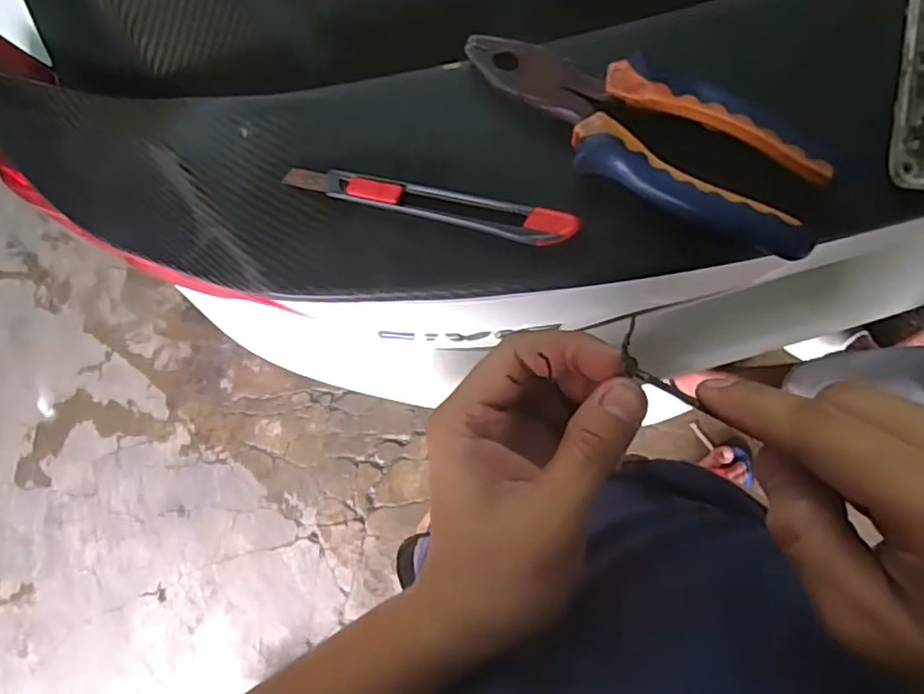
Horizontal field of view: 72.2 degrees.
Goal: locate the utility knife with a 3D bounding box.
[{"bbox_3d":[-0.018,-0.073,0.318,0.151,0.013,0.017,15,92,6],"label":"utility knife"}]

